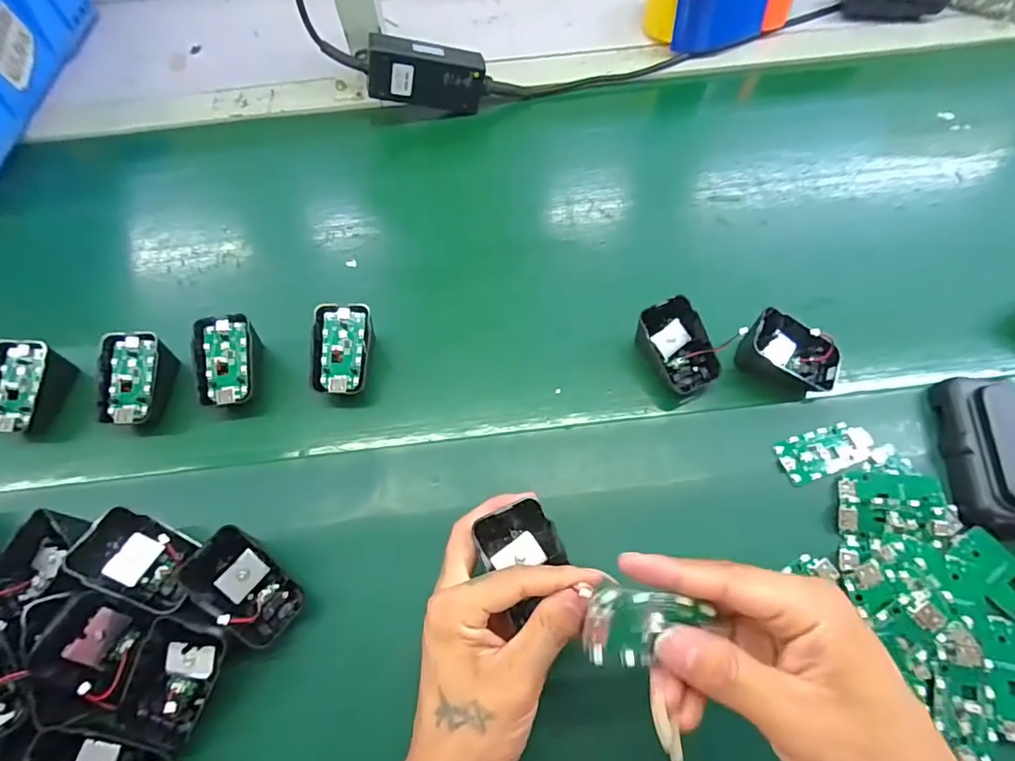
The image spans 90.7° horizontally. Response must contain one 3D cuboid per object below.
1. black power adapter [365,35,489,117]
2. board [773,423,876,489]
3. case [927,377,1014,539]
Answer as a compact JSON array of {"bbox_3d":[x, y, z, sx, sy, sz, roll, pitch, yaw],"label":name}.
[{"bbox_3d":[-0.081,-0.309,0.508,0.113,0.053,0.026,-1,61,-20],"label":"black power adapter"},{"bbox_3d":[0.221,0.049,0.350,0.062,0.009,0.031,-19,63,-6],"label":"board"},{"bbox_3d":[0.328,0.048,0.335,0.053,0.024,0.105,6,63,6],"label":"case"}]

